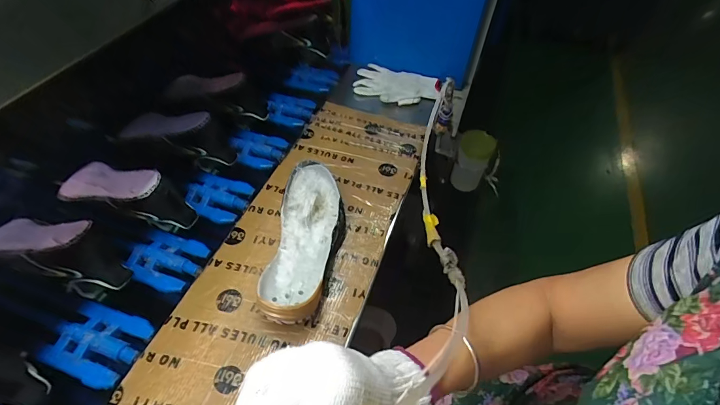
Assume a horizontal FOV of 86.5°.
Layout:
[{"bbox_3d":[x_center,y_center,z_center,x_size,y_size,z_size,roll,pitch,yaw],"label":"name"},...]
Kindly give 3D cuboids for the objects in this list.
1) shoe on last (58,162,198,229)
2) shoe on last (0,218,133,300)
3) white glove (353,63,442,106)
[{"bbox_3d":[-0.373,-0.021,0.604,0.228,0.079,0.073,14,53,8],"label":"shoe on last"},{"bbox_3d":[-0.427,0.073,0.538,0.214,0.118,0.066,10,50,9],"label":"shoe on last"},{"bbox_3d":[0.082,-0.271,0.875,0.191,0.022,0.119,17,53,10],"label":"white glove"}]

